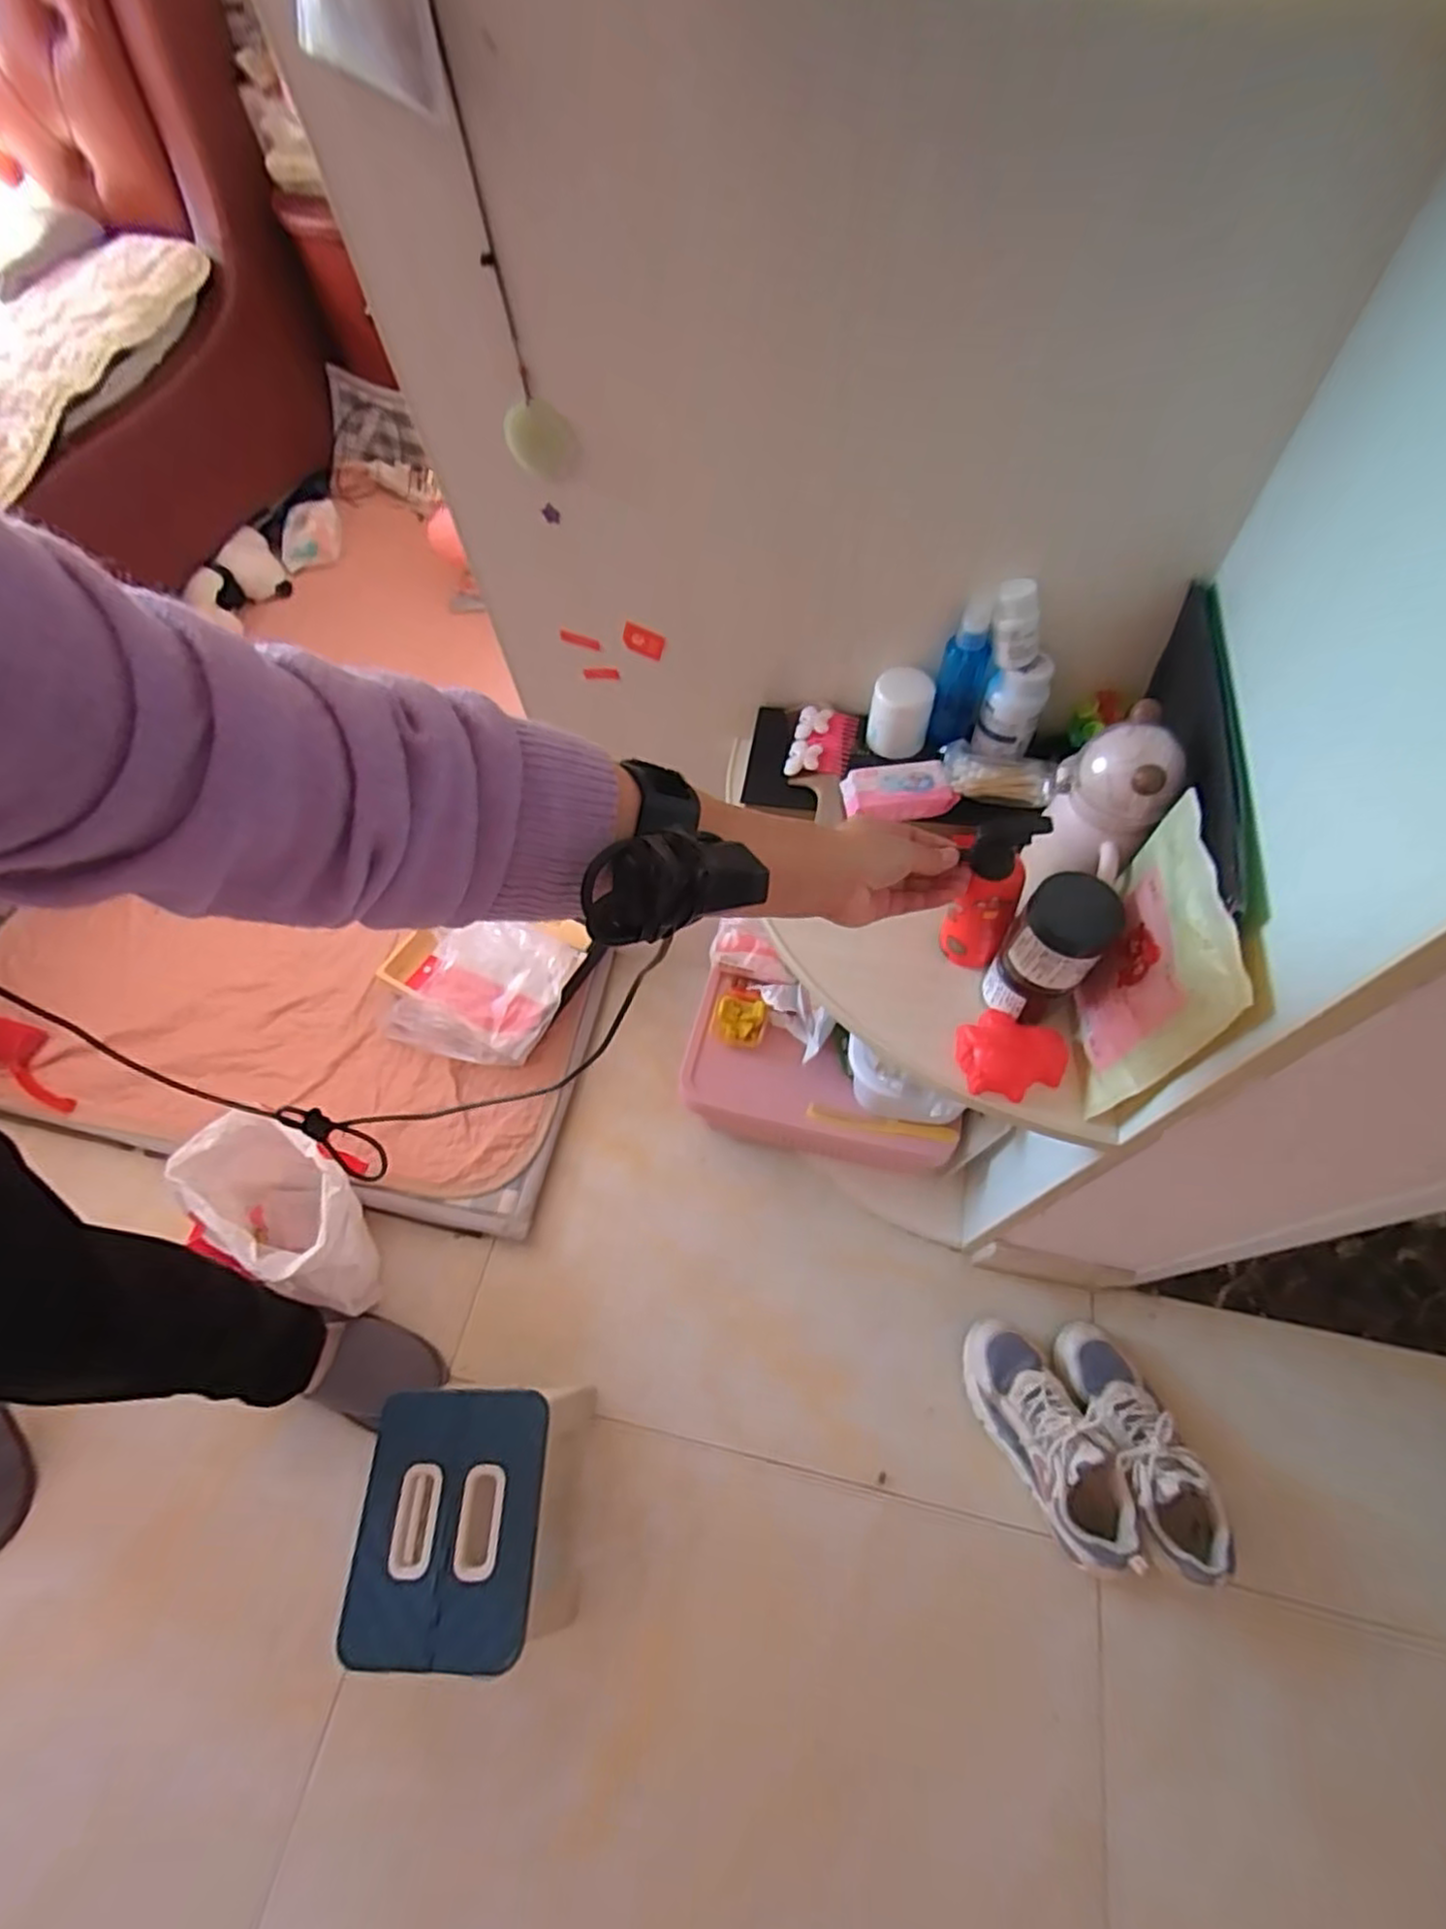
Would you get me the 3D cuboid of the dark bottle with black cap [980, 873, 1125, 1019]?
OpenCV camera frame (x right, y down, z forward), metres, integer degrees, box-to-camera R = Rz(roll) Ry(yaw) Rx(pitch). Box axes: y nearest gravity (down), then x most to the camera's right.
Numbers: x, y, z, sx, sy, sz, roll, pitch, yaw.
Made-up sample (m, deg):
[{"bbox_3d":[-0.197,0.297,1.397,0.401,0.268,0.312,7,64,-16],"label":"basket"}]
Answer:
[{"bbox_3d":[0.240,-0.008,0.535,0.056,0.116,0.064,40,70,23],"label":"dark bottle with black cap"}]

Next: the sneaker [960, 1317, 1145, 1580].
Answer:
[{"bbox_3d":[0.378,0.553,0.846,0.100,0.091,0.262,-26,62,-10],"label":"sneaker"}]

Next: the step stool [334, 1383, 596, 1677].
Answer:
[{"bbox_3d":[-0.269,0.604,0.809,0.189,0.183,0.227,-1,61,3],"label":"step stool"}]

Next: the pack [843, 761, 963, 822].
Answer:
[{"bbox_3d":[0.149,-0.148,0.624,0.091,0.019,0.050,-3,61,2],"label":"pack"}]

